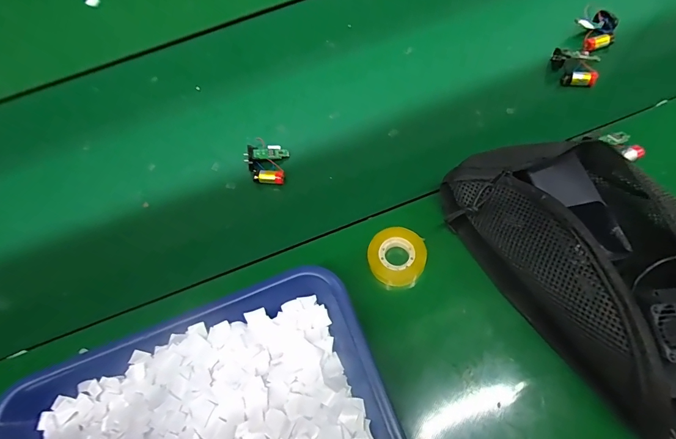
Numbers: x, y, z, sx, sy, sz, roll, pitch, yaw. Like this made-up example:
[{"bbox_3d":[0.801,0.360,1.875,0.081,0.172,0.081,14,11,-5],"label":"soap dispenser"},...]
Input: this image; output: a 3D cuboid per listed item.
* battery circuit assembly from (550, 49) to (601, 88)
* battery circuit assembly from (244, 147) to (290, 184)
[{"bbox_3d":[0.299,-0.192,0.461,0.052,0.018,0.048,10,64,9],"label":"battery circuit assembly"},{"bbox_3d":[-0.087,-0.069,0.447,0.049,0.017,0.051,0,63,4],"label":"battery circuit assembly"}]

